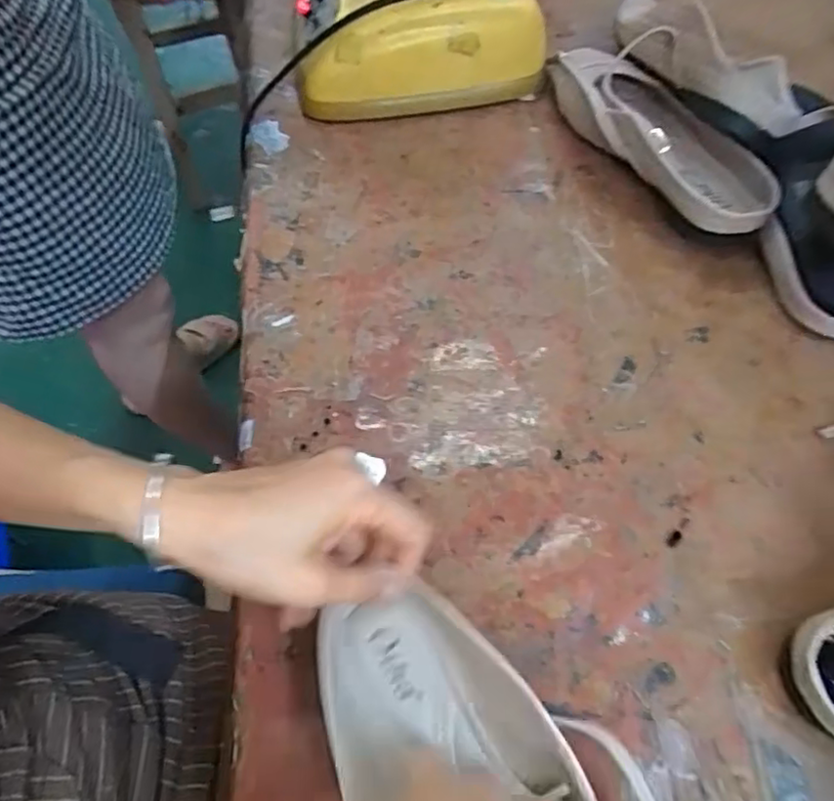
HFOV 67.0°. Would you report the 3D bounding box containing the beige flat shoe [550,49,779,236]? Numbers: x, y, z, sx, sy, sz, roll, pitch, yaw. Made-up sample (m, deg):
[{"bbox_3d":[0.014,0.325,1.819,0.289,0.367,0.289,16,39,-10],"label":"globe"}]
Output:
[{"bbox_3d":[0.179,-0.201,0.490,0.067,0.056,0.224,-23,61,-12],"label":"beige flat shoe"}]

